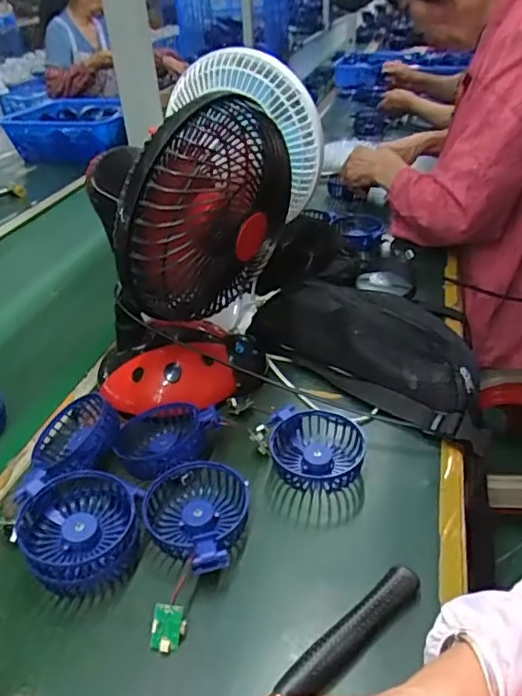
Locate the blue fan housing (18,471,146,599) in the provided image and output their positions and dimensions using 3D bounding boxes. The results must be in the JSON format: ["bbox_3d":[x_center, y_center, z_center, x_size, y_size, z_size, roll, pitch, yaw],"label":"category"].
[{"bbox_3d":[-0.150,0.150,0.464,0.091,0.049,0.094,0,35,2],"label":"blue fan housing"}]

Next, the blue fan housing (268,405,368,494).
[{"bbox_3d":[0.055,0.099,0.551,0.088,0.044,0.084,-3,37,2],"label":"blue fan housing"}]

